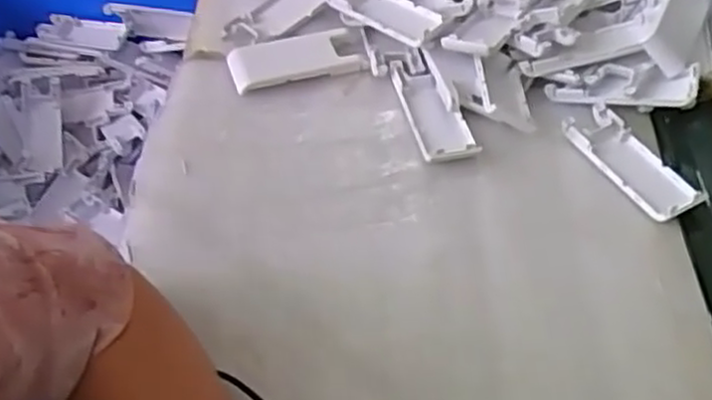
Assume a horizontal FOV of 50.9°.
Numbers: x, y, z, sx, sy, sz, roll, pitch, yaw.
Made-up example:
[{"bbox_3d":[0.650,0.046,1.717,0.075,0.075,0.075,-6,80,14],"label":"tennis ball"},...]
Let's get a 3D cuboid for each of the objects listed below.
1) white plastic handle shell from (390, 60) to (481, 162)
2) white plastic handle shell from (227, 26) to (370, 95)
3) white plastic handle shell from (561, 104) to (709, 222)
[{"bbox_3d":[0.056,-0.065,0.554,0.040,0.019,0.100,-10,51,-10],"label":"white plastic handle shell"},{"bbox_3d":[-0.043,-0.110,0.574,0.107,0.018,0.039,-13,52,-12],"label":"white plastic handle shell"},{"bbox_3d":[0.192,-0.025,0.525,0.042,0.015,0.103,-23,54,-19],"label":"white plastic handle shell"}]

